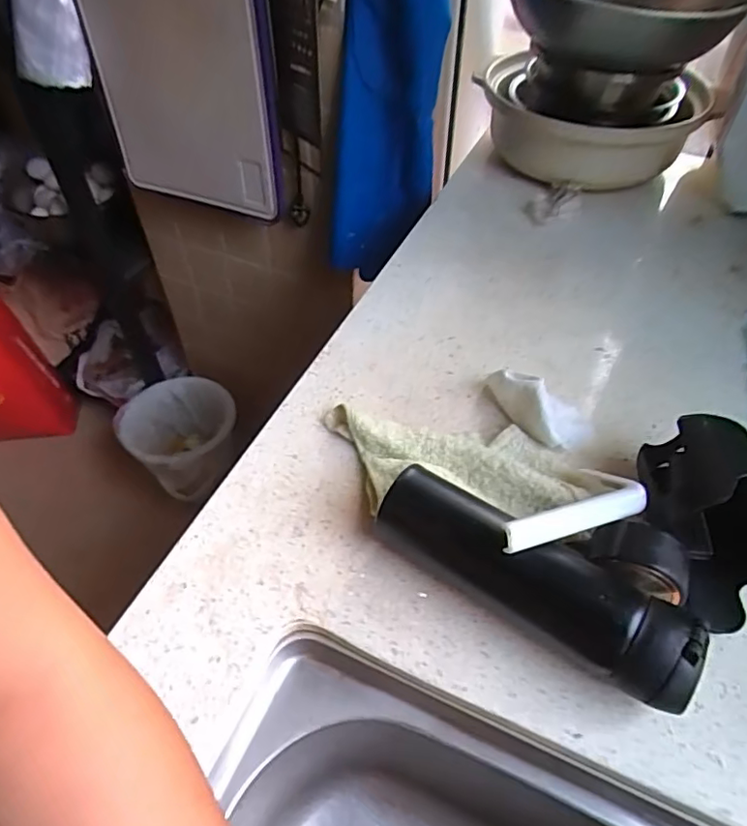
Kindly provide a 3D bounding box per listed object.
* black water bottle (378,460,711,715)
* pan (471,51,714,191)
[{"bbox_3d":[0.104,0.113,0.392,0.212,0.071,0.056,30,56,23],"label":"black water bottle"},{"bbox_3d":[0.279,-0.388,0.794,0.293,0.124,0.221,21,53,17],"label":"pan"}]

